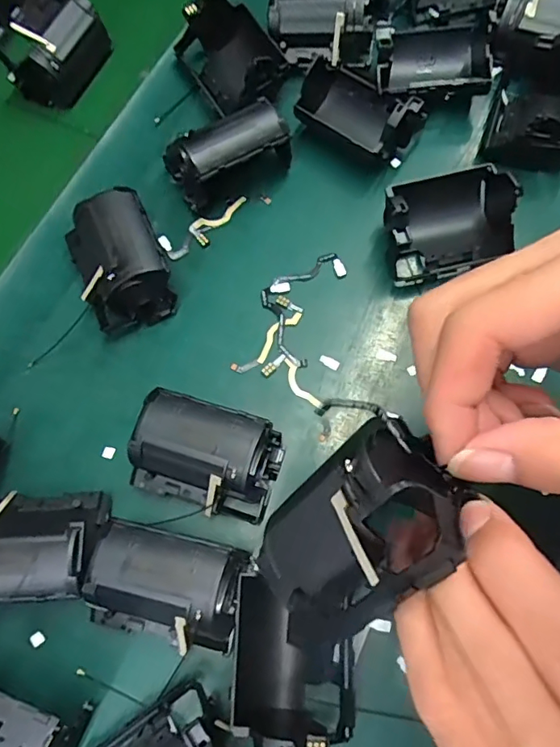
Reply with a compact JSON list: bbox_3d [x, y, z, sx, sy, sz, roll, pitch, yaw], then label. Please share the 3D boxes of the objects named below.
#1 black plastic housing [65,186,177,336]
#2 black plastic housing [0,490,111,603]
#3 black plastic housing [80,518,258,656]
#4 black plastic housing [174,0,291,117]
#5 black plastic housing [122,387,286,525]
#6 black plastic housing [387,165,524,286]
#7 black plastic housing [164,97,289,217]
[{"bbox_3d":[-0.093,-0.065,0.294,0.049,0.040,0.068,-24,74,-6],"label":"black plastic housing"},{"bbox_3d":[-0.119,0.083,0.249,0.063,0.041,0.048,-1,73,1],"label":"black plastic housing"},{"bbox_3d":[-0.050,0.098,0.242,0.069,0.042,0.043,10,72,11],"label":"black plastic housing"},{"bbox_3d":[-0.031,-0.209,0.334,0.051,0.033,0.069,-31,75,-8],"label":"black plastic housing"},{"bbox_3d":[-0.037,0.042,0.259,0.070,0.042,0.048,18,74,7],"label":"black plastic housing"},{"bbox_3d":[0.097,-0.088,0.296,0.078,0.038,0.057,-19,73,-5],"label":"black plastic housing"},{"bbox_3d":[-0.030,-0.133,0.313,0.071,0.042,0.037,-27,74,-7],"label":"black plastic housing"}]

